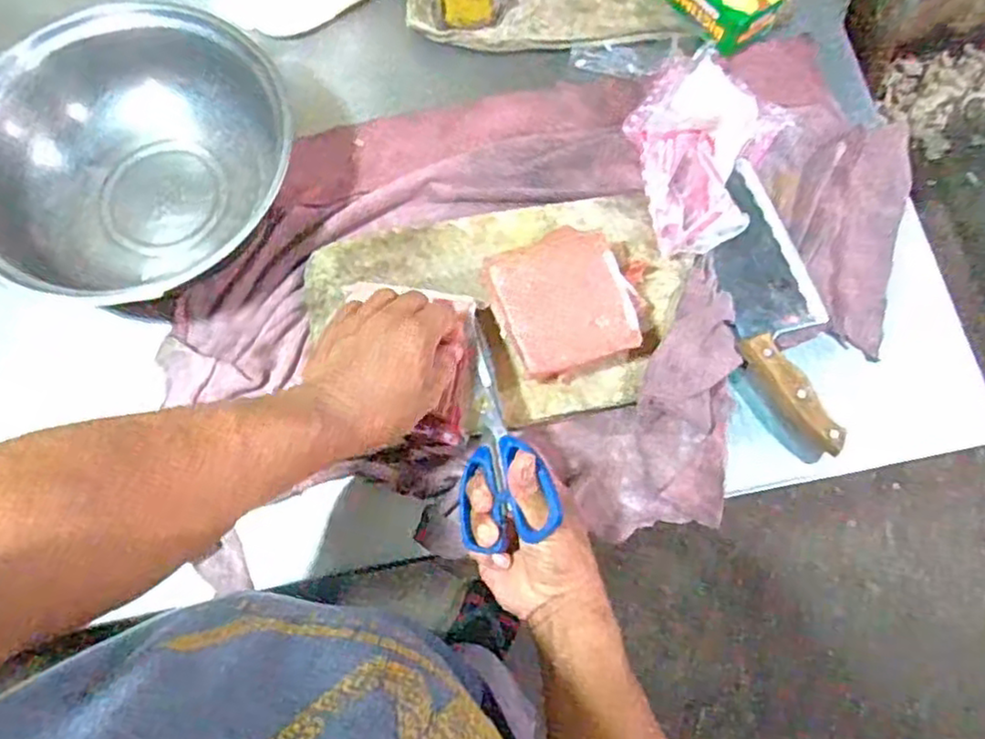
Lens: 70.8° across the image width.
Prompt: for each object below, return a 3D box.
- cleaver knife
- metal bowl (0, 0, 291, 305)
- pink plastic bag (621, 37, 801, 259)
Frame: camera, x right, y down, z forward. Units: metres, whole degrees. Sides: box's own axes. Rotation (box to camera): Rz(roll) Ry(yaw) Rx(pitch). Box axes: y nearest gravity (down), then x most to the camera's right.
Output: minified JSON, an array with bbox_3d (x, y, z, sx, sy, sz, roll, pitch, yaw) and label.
[{"bbox_3d":[0.247,-0.058,0.614,0.085,0.026,0.262,-17,76,-5],"label":"cleaver knife"},{"bbox_3d":[-0.311,-0.186,0.616,0.277,0.091,0.250,-8,76,-3],"label":"metal bowl"},{"bbox_3d":[0.183,-0.196,0.636,0.129,0.051,0.202,27,77,6],"label":"pink plastic bag"}]

